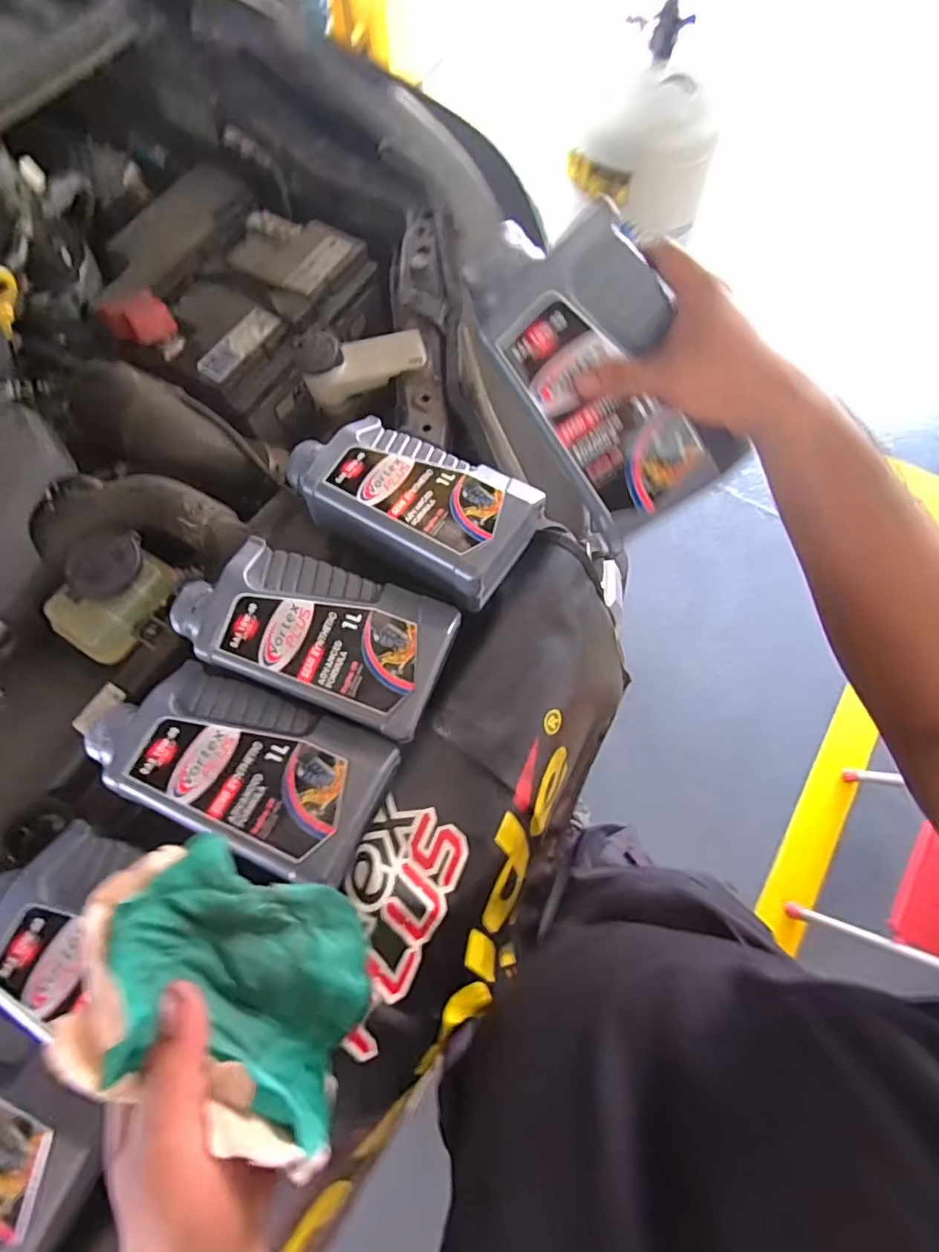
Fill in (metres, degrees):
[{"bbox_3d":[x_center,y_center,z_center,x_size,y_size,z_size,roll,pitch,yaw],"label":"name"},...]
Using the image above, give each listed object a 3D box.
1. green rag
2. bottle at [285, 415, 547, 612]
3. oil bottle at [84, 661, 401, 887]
[{"bbox_3d":[-0.106,0.170,0.275,0.132,0.111,0.080,31,73,12],"label":"green rag"},{"bbox_3d":[-0.058,-0.116,0.517,0.230,0.055,0.125,28,73,11],"label":"bottle"},{"bbox_3d":[-0.179,0.106,0.443,0.220,0.053,0.122,21,71,9],"label":"oil bottle"}]

